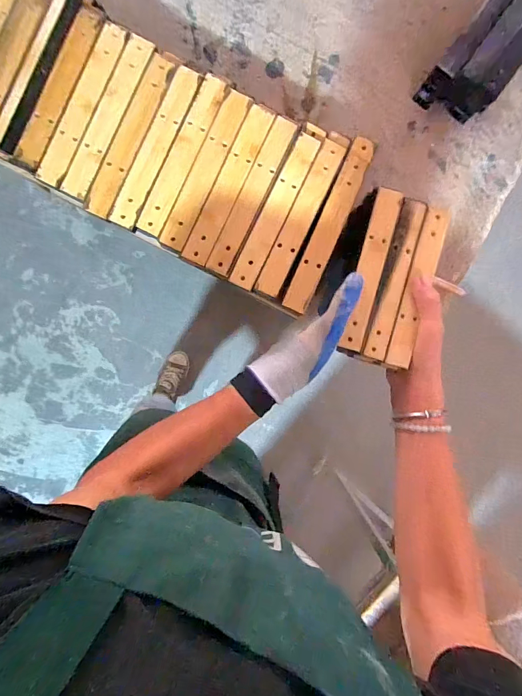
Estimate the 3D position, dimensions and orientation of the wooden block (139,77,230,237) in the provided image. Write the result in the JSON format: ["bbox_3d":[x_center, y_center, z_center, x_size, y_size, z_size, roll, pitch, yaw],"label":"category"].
[{"bbox_3d":[-0.086,-0.207,0.373,0.028,0.007,0.178,25,92,-4],"label":"wooden block"}]

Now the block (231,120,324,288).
[{"bbox_3d":[0.020,-0.158,0.379,0.028,0.016,0.196,25,92,-4],"label":"block"}]

